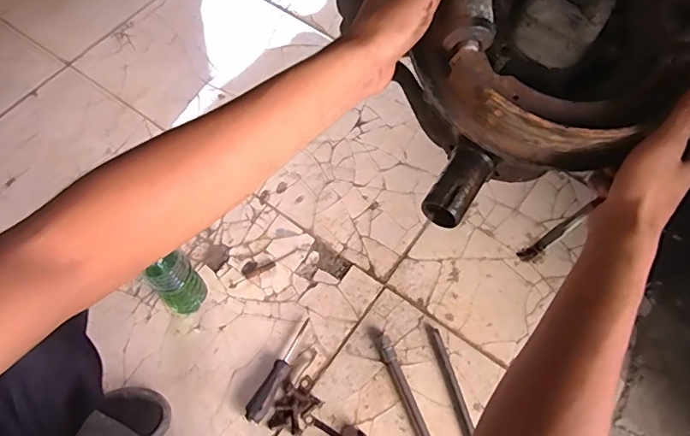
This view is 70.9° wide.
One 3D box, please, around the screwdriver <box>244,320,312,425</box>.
[{"bbox_3d":[-0.096,0.231,0.740,0.028,0.029,0.167,28,67,12],"label":"screwdriver"}]

